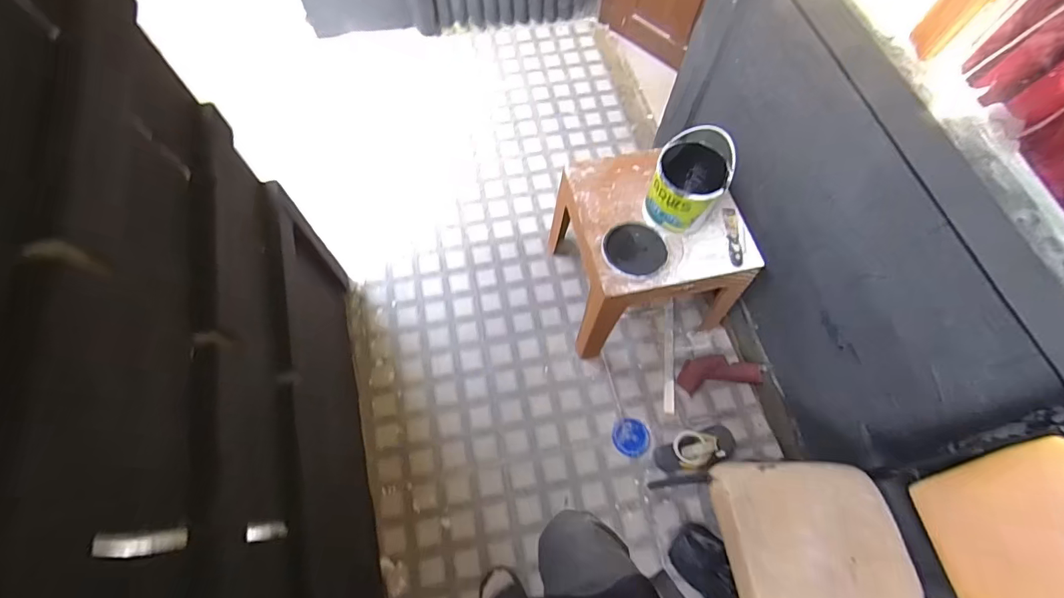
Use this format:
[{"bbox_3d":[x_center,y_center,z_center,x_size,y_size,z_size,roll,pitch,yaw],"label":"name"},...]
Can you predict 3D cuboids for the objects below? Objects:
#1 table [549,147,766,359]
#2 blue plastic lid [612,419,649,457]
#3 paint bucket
[{"bbox_3d":[0.346,-0.155,1.470,0.468,0.419,0.469,-12,66,-6],"label":"table"},{"bbox_3d":[0.316,0.440,1.472,0.113,0.006,0.116,0,66,-1],"label":"blue plastic lid"},{"bbox_3d":[0.404,-0.306,1.185,0.170,0.265,0.200,28,68,11],"label":"paint bucket"}]

